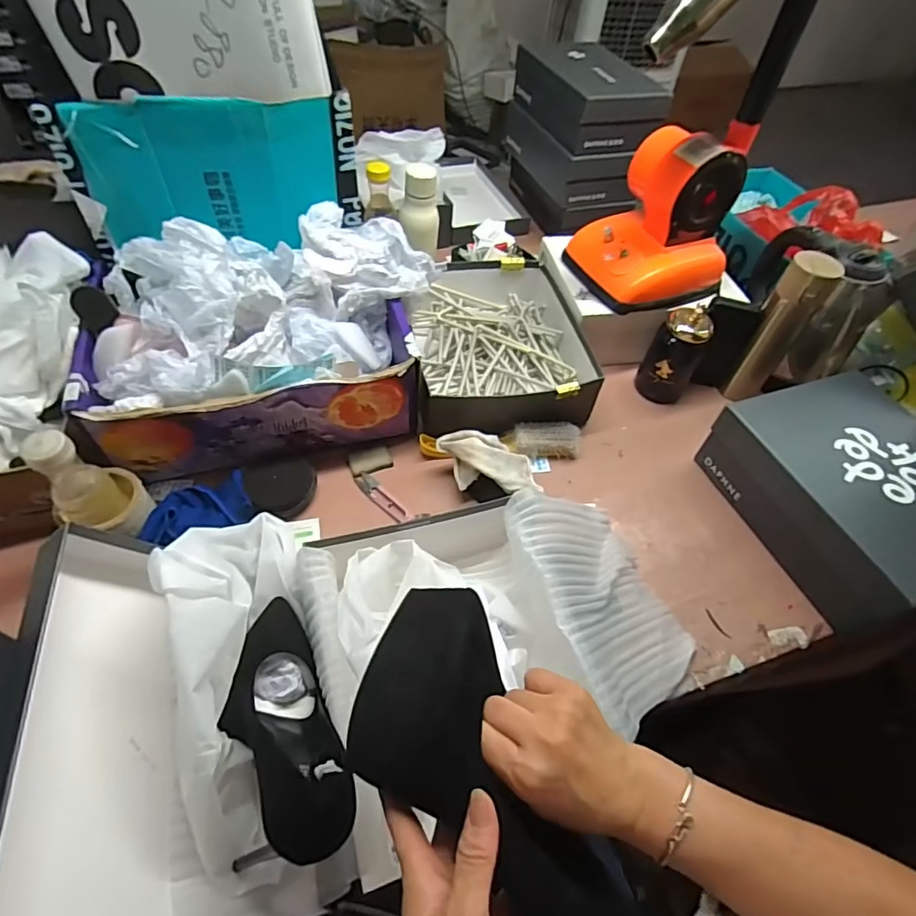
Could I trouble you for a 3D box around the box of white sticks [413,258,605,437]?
[{"bbox_3d":[0.061,-0.188,0.850,0.263,0.087,0.346,-1,53,-6],"label":"box of white sticks"}]

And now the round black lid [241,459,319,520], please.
[{"bbox_3d":[-0.230,0.035,0.694,0.089,0.026,0.088,-23,58,-21],"label":"round black lid"}]

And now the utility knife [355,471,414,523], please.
[{"bbox_3d":[-0.100,0.054,0.707,0.022,0.004,0.100,-36,64,-28],"label":"utility knife"}]

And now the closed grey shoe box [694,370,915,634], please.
[{"bbox_3d":[0.521,0.042,0.694,0.244,0.119,0.298,-14,55,-15],"label":"closed grey shoe box"}]

